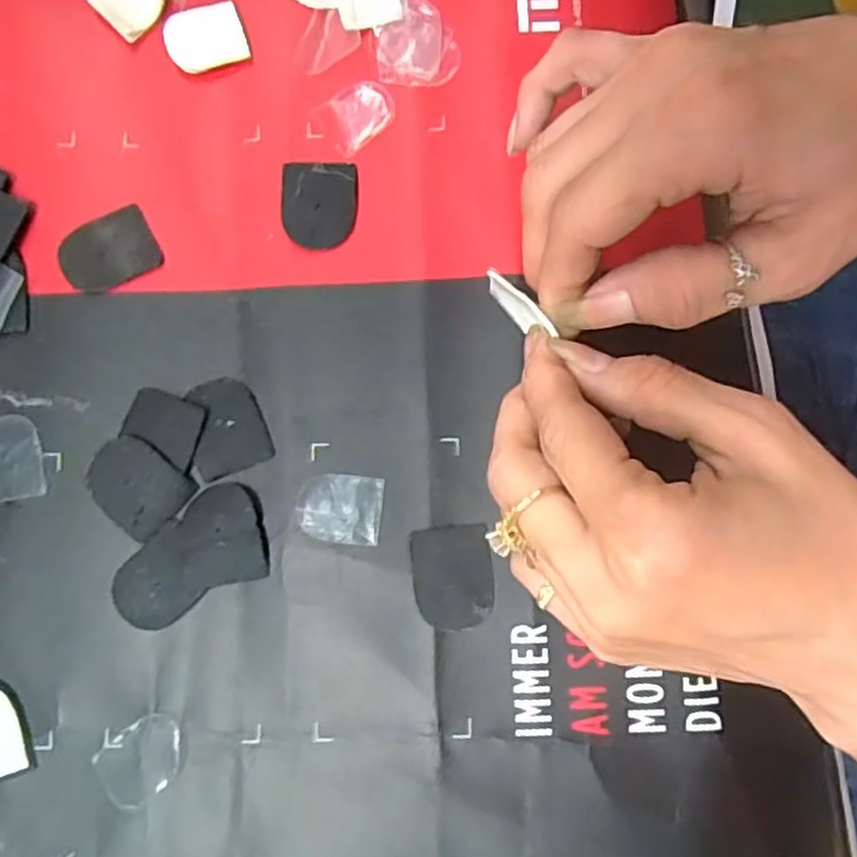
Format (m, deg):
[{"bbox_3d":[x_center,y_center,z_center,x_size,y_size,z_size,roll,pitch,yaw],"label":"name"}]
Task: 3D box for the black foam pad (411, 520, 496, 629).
[{"bbox_3d":[0.008,0.051,0.242,0.027,0.004,0.034,-5,81,0],"label":"black foam pad"}]

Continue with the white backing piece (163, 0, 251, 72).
[{"bbox_3d":[-0.086,-0.150,0.272,0.029,0.008,0.022,-19,81,-2],"label":"white backing piece"}]

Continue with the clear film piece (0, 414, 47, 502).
[{"bbox_3d":[-0.149,0.010,0.249,0.023,0.004,0.030,-10,81,-1],"label":"clear film piece"}]

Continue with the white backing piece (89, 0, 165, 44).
[{"bbox_3d":[-0.115,-0.166,0.275,0.027,0.004,0.024,-33,90,4],"label":"white backing piece"}]

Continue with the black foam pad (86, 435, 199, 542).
[{"bbox_3d":[-0.103,0.020,0.247,0.035,0.004,0.028,40,84,6],"label":"black foam pad"}]

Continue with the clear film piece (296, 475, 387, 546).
[{"bbox_3d":[-0.031,0.027,0.246,0.029,0.004,0.023,5,81,2],"label":"clear film piece"}]

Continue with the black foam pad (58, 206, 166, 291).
[{"bbox_3d":[-0.119,-0.066,0.261,0.034,0.004,0.026,-28,82,-4],"label":"black foam pad"}]

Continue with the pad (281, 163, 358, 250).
[{"bbox_3d":[-0.041,-0.084,0.263,0.028,0.004,0.034,1,81,1],"label":"pad"}]

